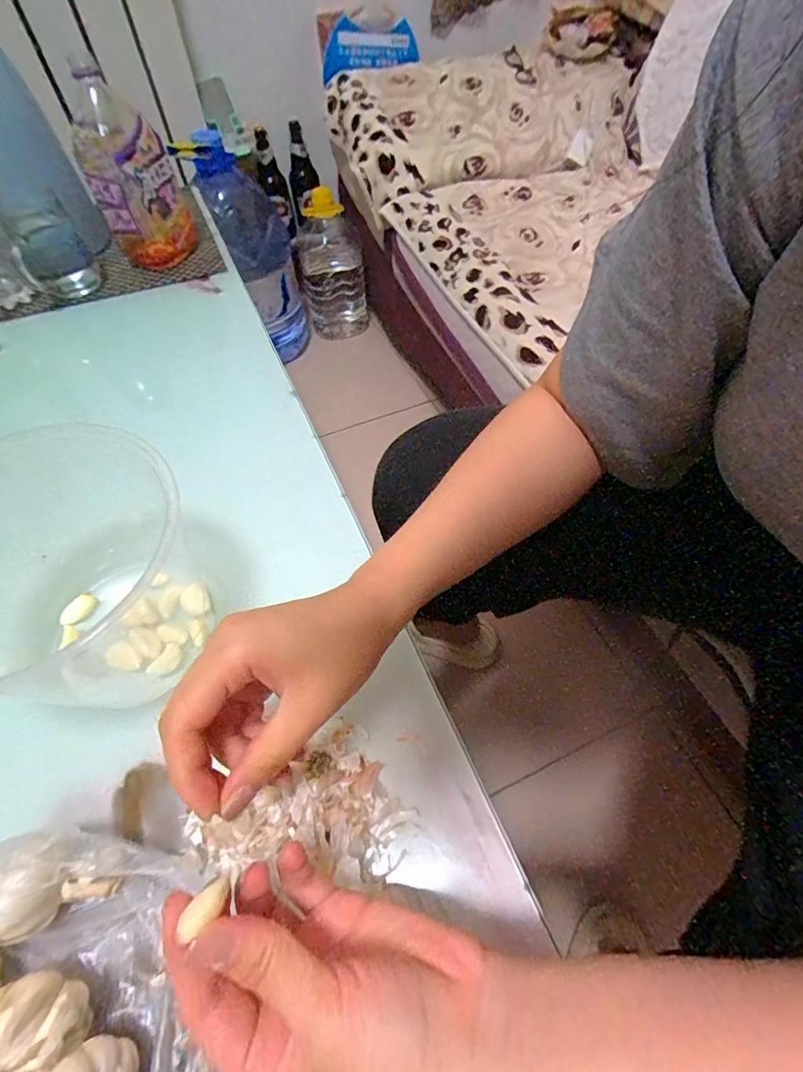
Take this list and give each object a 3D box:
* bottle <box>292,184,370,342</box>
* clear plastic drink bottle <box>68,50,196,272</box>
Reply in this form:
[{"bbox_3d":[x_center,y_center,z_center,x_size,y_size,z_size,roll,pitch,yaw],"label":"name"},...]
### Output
[{"bbox_3d":[-0.179,-0.674,1.198,0.162,0.316,0.165,-8,57,-2],"label":"bottle"},{"bbox_3d":[-0.328,-0.439,0.565,0.079,0.189,0.076,10,58,10],"label":"clear plastic drink bottle"}]

